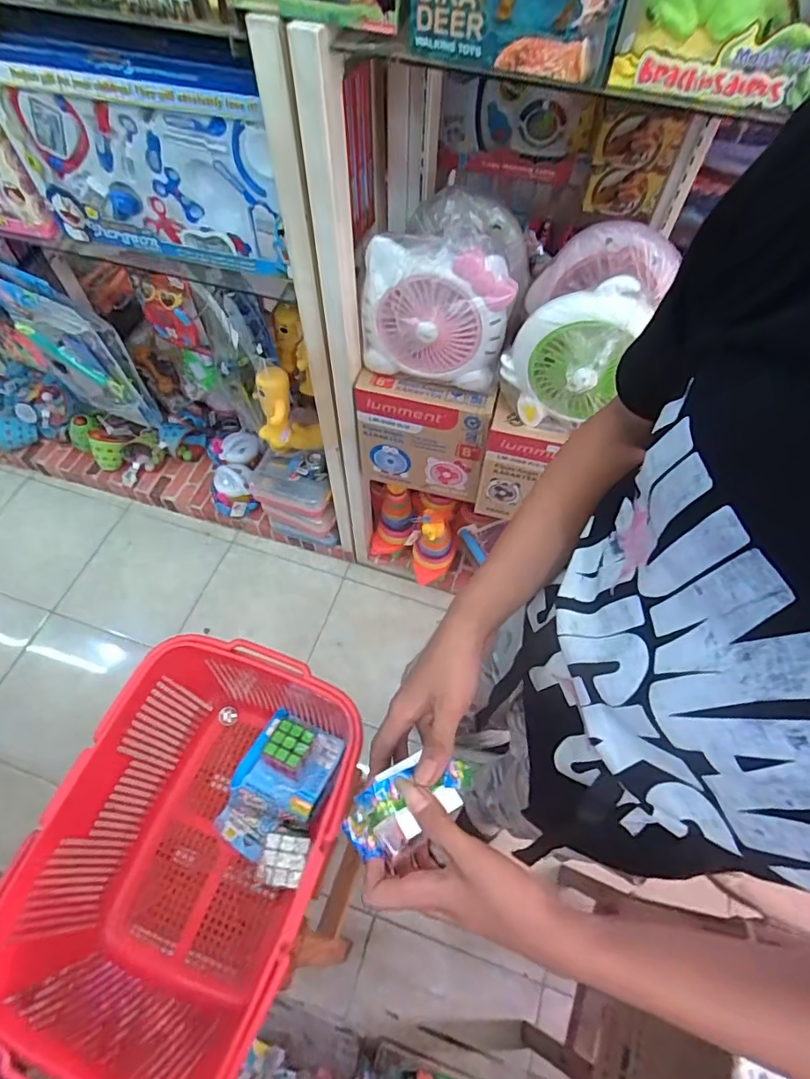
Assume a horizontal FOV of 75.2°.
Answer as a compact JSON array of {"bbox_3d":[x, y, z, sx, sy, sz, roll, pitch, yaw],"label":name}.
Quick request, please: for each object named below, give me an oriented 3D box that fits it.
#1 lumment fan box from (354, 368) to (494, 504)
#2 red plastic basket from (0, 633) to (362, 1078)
[{"bbox_3d":[0.037,-0.202,1.116,0.267,0.287,0.073,16,59,9],"label":"lumment fan box"},{"bbox_3d":[-0.248,0.358,0.641,0.321,0.227,0.402,18,59,10],"label":"red plastic basket"}]

